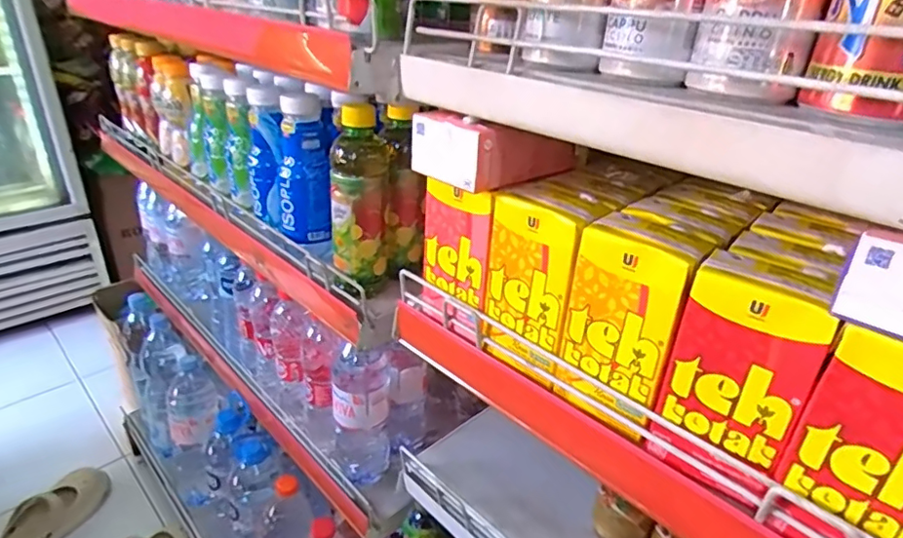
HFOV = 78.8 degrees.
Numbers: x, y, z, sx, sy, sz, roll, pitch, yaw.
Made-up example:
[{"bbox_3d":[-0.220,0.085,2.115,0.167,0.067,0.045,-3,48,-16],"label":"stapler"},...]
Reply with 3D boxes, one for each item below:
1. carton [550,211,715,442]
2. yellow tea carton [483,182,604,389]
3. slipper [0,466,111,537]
[{"bbox_3d":[0.106,0.035,0.336,0.065,0.121,0.033,25,35,35],"label":"carton"},{"bbox_3d":[0.062,0.010,0.378,0.038,0.120,0.066,-23,37,-39],"label":"yellow tea carton"},{"bbox_3d":[-0.892,0.554,1.220,0.116,0.082,0.291,10,29,14],"label":"slipper"}]

